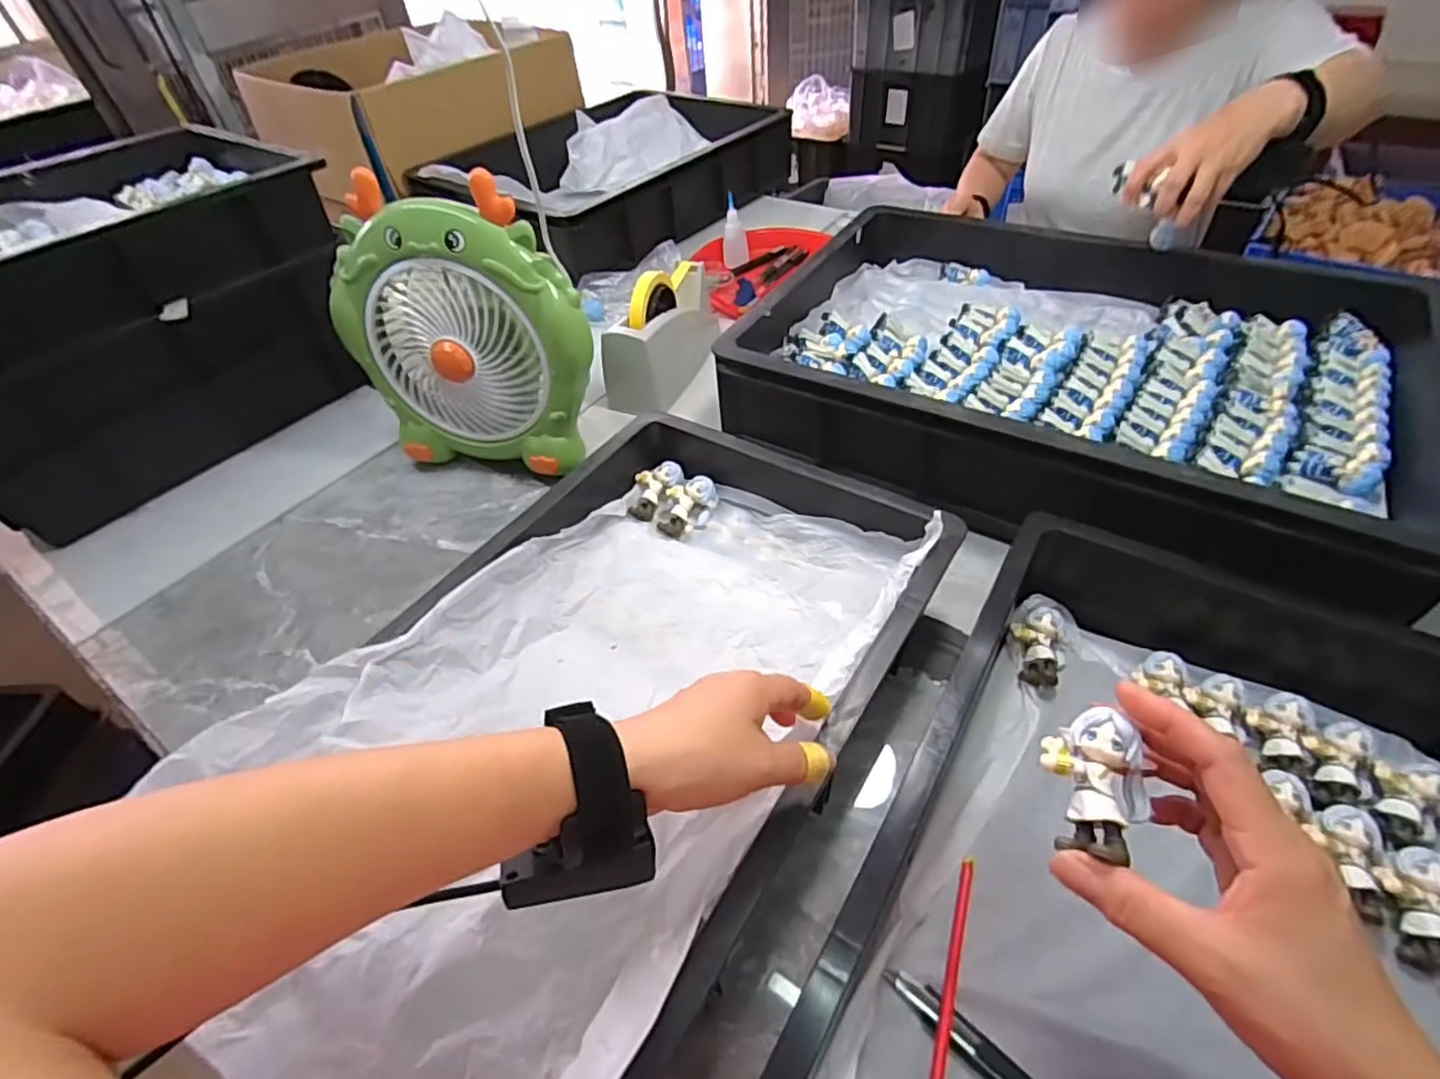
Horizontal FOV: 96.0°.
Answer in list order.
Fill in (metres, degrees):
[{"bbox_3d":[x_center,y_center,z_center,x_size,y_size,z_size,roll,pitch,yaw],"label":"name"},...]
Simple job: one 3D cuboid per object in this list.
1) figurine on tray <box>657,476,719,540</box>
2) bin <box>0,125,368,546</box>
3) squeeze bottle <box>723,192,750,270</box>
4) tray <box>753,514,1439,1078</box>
[{"bbox_3d":[-0.033,-0.030,0.600,0.039,0.029,0.060,24,53,26],"label":"figurine on tray"},{"bbox_3d":[-0.731,-0.269,0.804,0.402,0.278,0.447,31,56,30],"label":"bin"},{"bbox_3d":[0.023,-0.484,1.026,0.040,0.091,0.051,-1,46,5],"label":"squeeze bottle"},{"bbox_3d":[0.265,0.185,0.351,0.313,0.100,0.486,23,52,25],"label":"tray"}]

